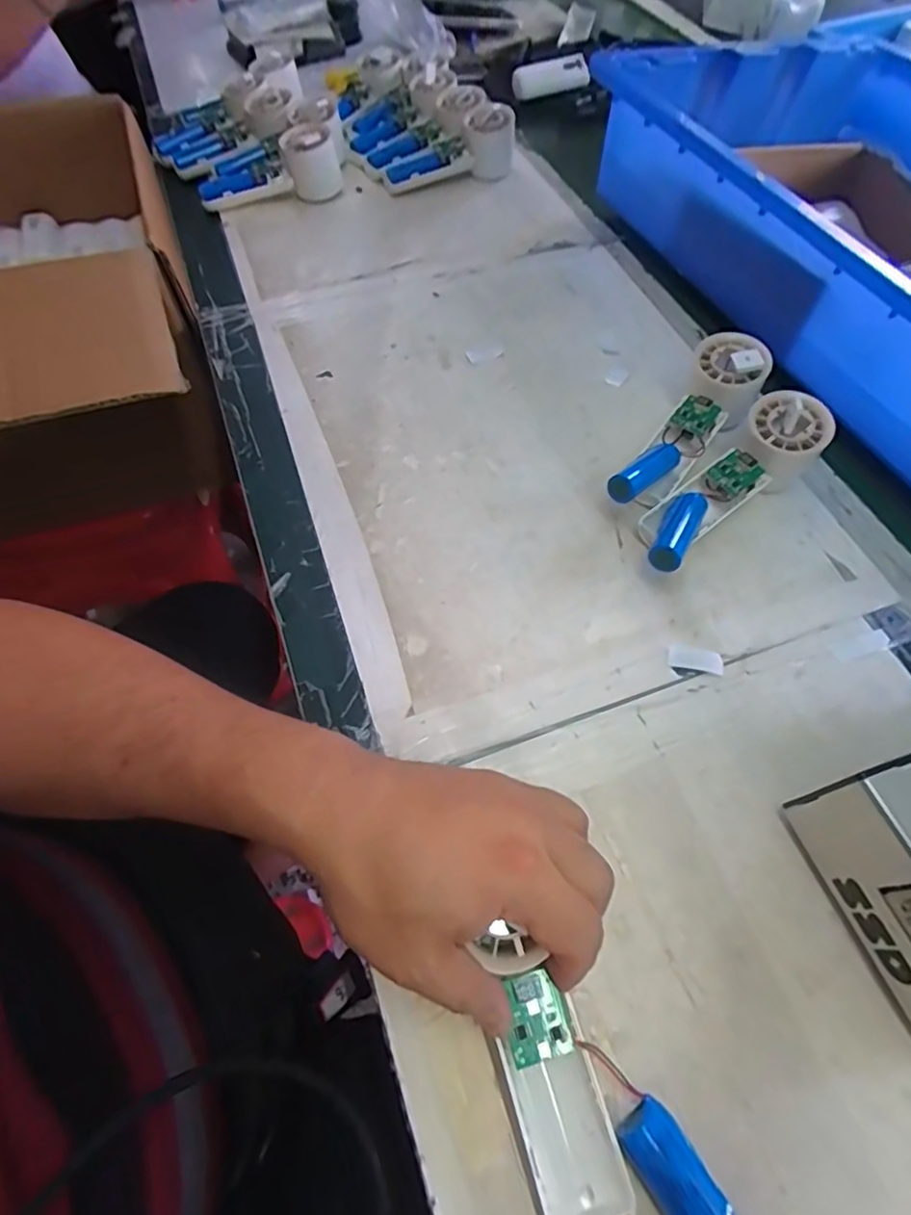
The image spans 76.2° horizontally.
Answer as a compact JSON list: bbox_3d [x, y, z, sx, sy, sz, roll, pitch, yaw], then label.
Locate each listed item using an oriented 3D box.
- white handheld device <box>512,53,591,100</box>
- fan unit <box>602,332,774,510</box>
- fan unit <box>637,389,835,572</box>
[{"bbox_3d":[0.124,-0.703,0.766,0.122,0.029,0.031,-28,64,-16],"label":"white handheld device"},{"bbox_3d":[0.176,-0.139,0.449,0.056,0.055,0.180,37,80,19],"label":"fan unit"},{"bbox_3d":[0.195,-0.086,0.415,0.169,0.064,0.061,-41,68,-21],"label":"fan unit"}]

